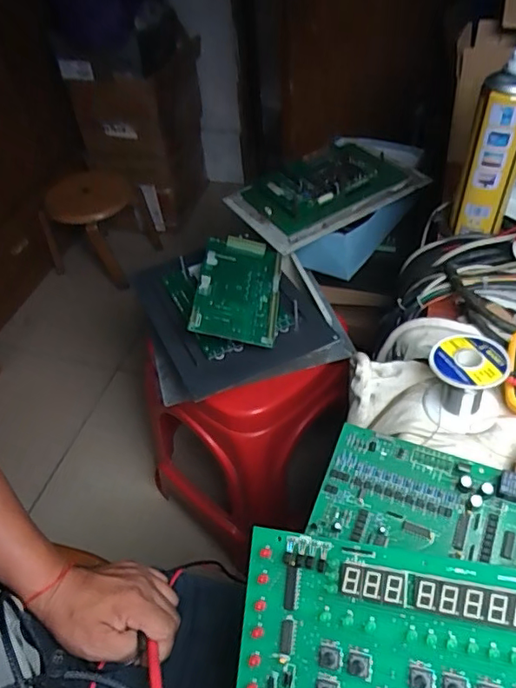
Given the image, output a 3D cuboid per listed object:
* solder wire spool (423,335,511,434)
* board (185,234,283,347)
[{"bbox_3d":[0.188,0.037,0.483,0.067,0.072,0.062,-3,47,4],"label":"solder wire spool"},{"bbox_3d":[-0.028,-0.085,0.785,0.116,0.010,0.206,11,52,-5],"label":"board"}]

